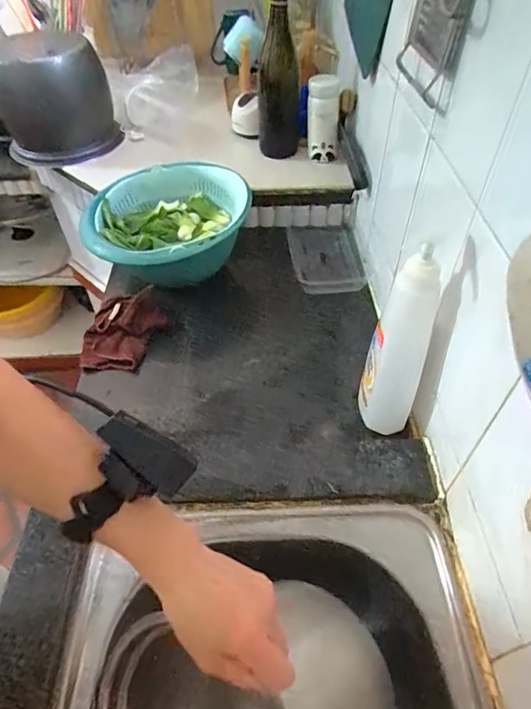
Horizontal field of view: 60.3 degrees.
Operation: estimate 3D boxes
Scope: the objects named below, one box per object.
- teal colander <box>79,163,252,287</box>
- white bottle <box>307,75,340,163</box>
[{"bbox_3d":[-0.156,-0.210,0.758,0.249,0.108,0.236,0,49,1],"label":"teal colander"},{"bbox_3d":[0.107,-0.432,0.843,0.064,0.144,0.059,8,29,19],"label":"white bottle"}]

